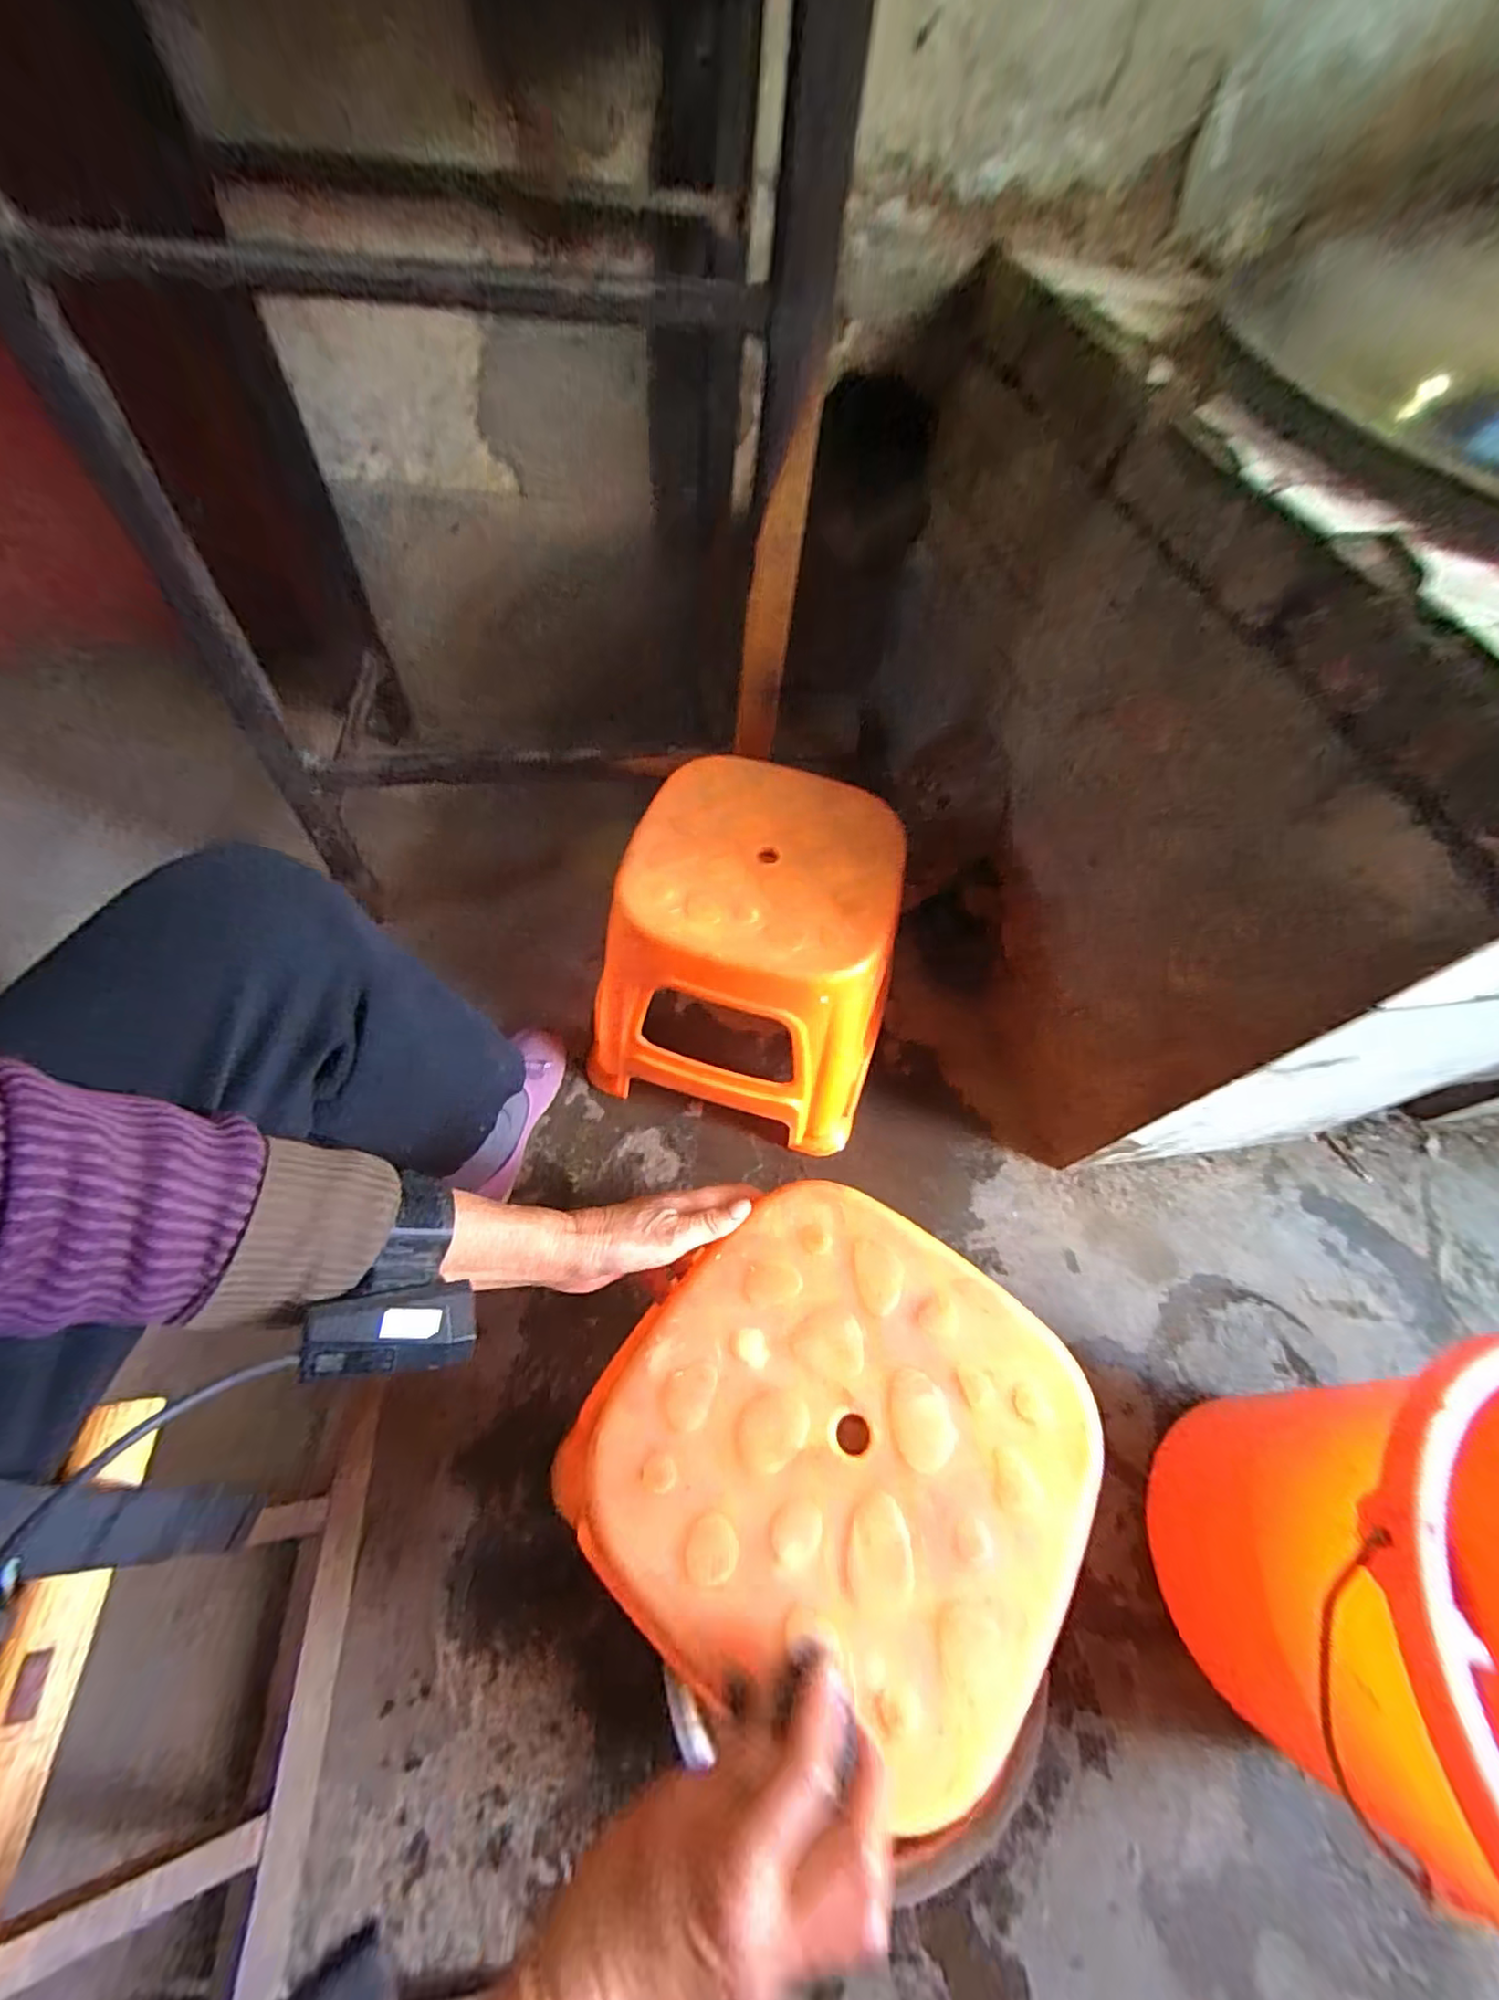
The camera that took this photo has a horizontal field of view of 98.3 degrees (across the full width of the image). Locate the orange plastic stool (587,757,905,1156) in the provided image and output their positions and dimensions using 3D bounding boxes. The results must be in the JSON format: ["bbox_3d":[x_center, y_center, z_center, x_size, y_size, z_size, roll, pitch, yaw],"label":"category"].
[{"bbox_3d":[0.001,-0.042,0.703,0.295,0.299,0.269,15,58,5],"label":"orange plastic stool"}]

